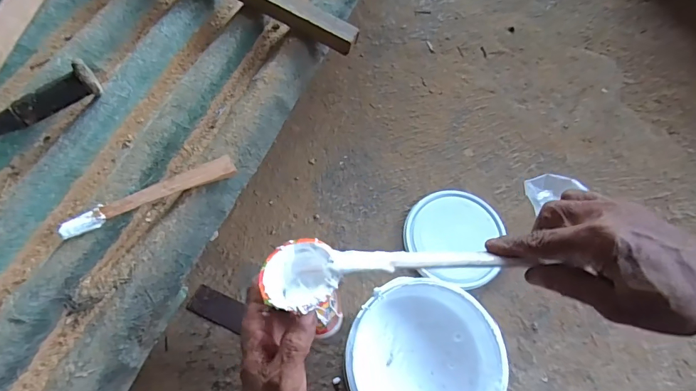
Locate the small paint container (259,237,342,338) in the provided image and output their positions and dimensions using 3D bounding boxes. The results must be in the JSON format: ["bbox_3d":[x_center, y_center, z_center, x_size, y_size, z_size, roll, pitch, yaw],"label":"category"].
[{"bbox_3d":[-0.036,0.082,0.379,0.070,0.071,0.077,-16,54,12],"label":"small paint container"}]

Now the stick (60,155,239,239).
[{"bbox_3d":[-0.240,-0.001,0.502,0.205,0.009,0.028,-24,78,-18],"label":"stick"}]

